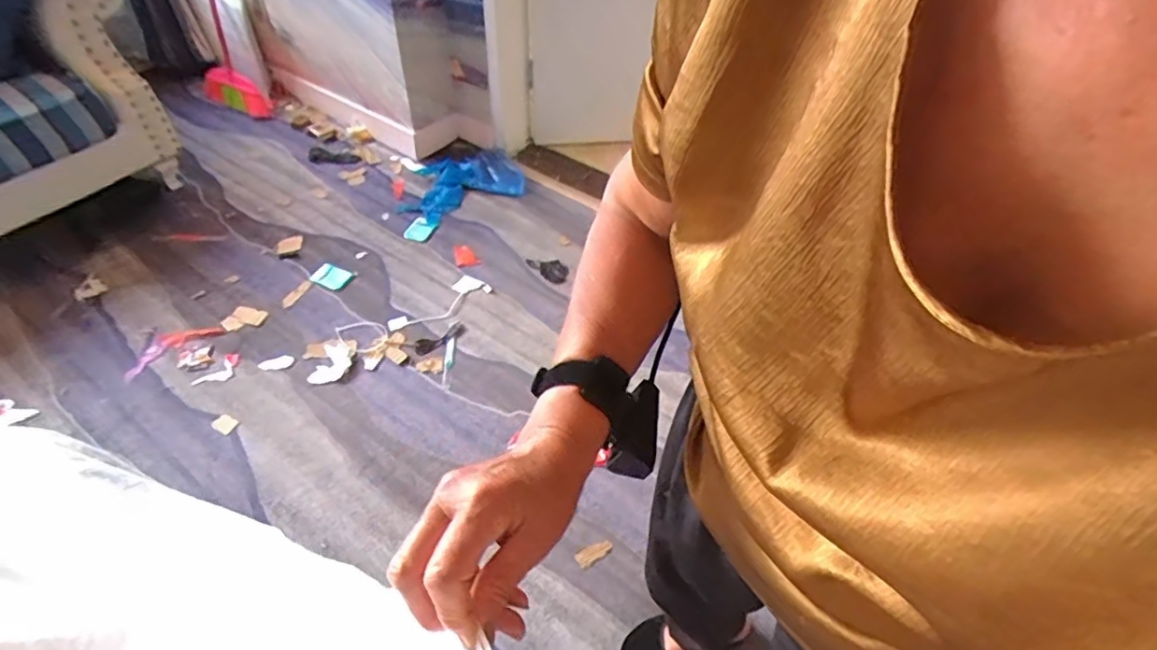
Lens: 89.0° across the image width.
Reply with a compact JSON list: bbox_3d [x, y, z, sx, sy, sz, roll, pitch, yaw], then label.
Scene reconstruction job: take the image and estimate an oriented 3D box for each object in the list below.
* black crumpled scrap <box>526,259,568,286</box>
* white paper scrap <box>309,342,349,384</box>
[{"bbox_3d":[-0.087,-0.174,1.813,0.167,0.012,0.079,35,56,26],"label":"black crumpled scrap"},{"bbox_3d":[-0.623,0.103,1.485,0.073,0.012,0.125,16,59,-3],"label":"white paper scrap"}]

